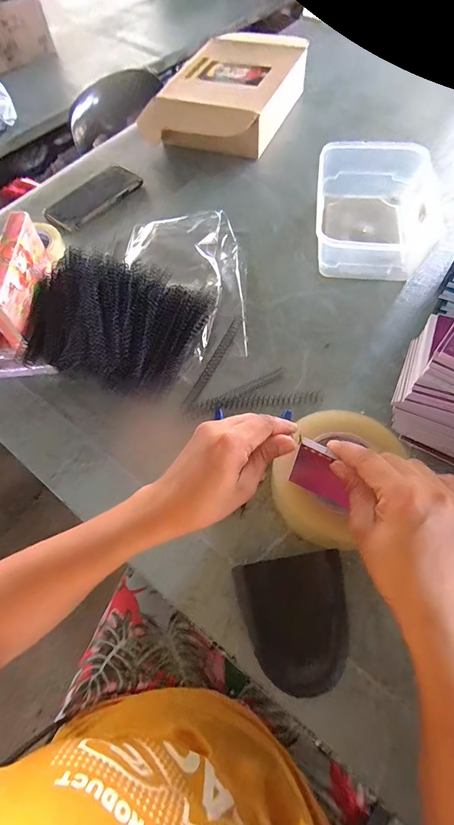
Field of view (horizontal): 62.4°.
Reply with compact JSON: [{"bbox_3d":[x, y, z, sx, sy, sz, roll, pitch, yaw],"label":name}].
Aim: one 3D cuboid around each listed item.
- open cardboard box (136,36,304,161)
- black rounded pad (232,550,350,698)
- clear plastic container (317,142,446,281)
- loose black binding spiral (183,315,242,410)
[{"bbox_3d":[0.000,-0.630,0.743,0.238,0.077,0.334,19,64,13],"label":"open cardboard box"},{"bbox_3d":[0.062,0.186,0.334,0.093,0.032,0.102,-9,61,-1],"label":"black rounded pad"},{"bbox_3d":[0.218,-0.297,0.554,0.151,0.065,0.214,4,62,6],"label":"clear plastic container"},{"bbox_3d":[-0.014,-0.066,0.477,0.014,0.009,0.150,22,65,14],"label":"loose black binding spiral"}]

